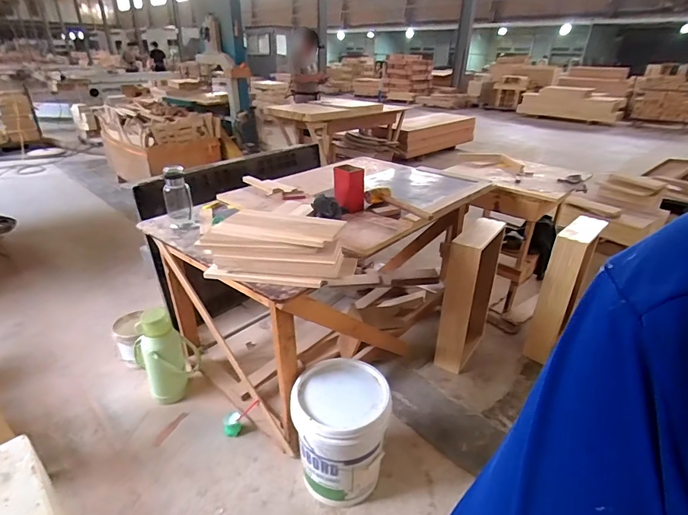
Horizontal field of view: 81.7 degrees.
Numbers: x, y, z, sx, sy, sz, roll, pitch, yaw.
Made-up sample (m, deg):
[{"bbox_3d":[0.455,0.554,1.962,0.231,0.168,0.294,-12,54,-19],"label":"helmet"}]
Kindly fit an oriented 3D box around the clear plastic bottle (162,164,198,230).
[{"bbox_3d":[-0.590,-0.223,1.424,0.100,0.204,0.100,-10,28,-21],"label":"clear plastic bottle"}]

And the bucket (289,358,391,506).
[{"bbox_3d":[-0.013,0.581,1.302,0.297,0.364,0.287,2,26,1],"label":"bucket"}]

